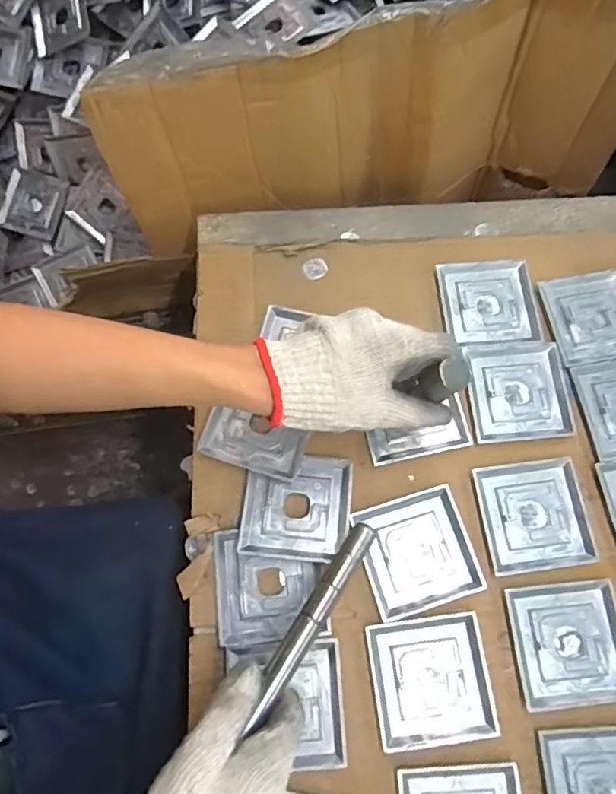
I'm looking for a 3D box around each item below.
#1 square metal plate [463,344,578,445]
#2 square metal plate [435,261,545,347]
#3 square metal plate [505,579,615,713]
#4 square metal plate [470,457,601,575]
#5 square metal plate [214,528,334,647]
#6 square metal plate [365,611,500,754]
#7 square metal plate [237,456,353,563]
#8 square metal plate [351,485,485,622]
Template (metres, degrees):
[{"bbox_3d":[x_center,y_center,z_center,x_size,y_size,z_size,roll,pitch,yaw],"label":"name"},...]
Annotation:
[{"bbox_3d":[0.194,-0.006,0.507,0.091,0.004,0.092,-5,73,-3],"label":"square metal plate"},{"bbox_3d":[0.176,-0.092,0.531,0.090,0.004,0.086,-3,73,-3],"label":"square metal plate"},{"bbox_3d":[0.211,0.199,0.441,0.089,0.006,0.091,-5,73,-3],"label":"square metal plate"},{"bbox_3d":[0.195,0.102,0.472,0.091,0.004,0.090,-6,73,-4],"label":"square metal plate"},{"bbox_3d":[-0.033,0.154,0.450,0.088,0.007,0.087,-5,73,-3],"label":"square metal plate"},{"bbox_3d":[0.097,0.224,0.430,0.090,0.005,0.090,-7,73,-4],"label":"square metal plate"},{"bbox_3d":[-0.010,0.092,0.466,0.091,0.011,0.086,6,73,0],"label":"square metal plate"},{"bbox_3d":[0.091,0.130,0.459,0.089,0.007,0.089,-16,74,-7],"label":"square metal plate"}]

